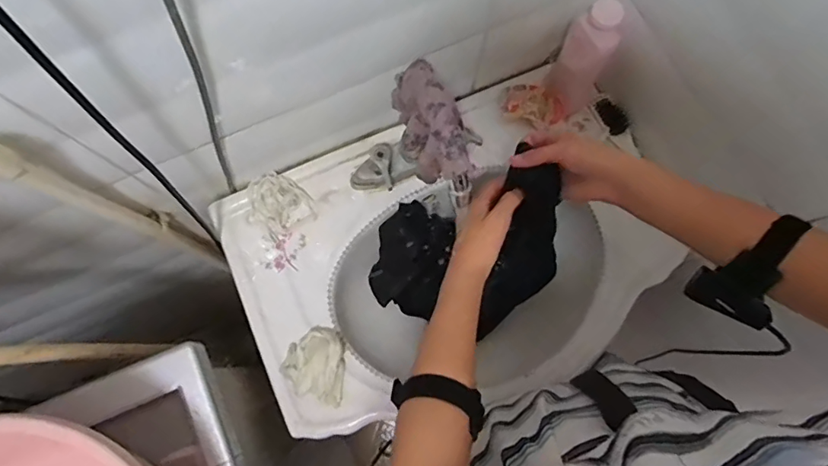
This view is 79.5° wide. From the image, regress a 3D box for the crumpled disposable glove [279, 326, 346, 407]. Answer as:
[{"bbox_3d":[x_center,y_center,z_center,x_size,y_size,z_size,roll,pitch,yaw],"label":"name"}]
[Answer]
[{"bbox_3d":[-0.130,0.169,0.641,0.079,0.050,0.093,5,77,1],"label":"crumpled disposable glove"}]

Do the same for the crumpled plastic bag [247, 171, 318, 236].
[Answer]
[{"bbox_3d":[-0.195,-0.048,0.707,0.084,0.029,0.086,-26,79,-6],"label":"crumpled plastic bag"}]

